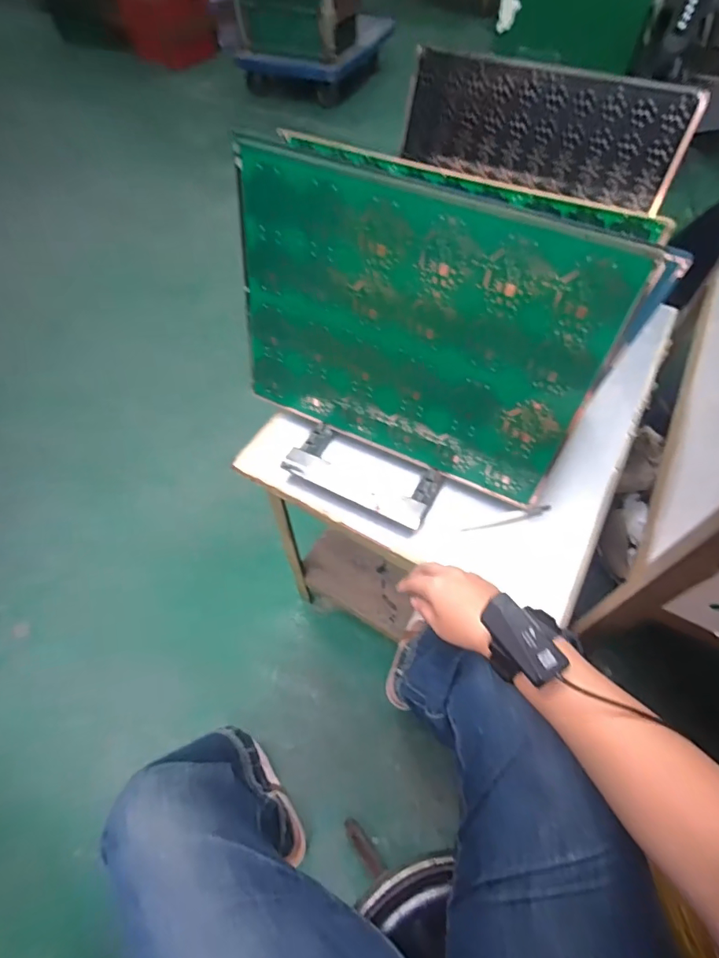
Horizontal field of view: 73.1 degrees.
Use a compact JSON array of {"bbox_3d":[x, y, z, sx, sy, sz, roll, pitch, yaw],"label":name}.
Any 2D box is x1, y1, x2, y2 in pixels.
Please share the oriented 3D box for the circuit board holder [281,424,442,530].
[{"bbox_3d":[0.005,-0.004,0.650,0.195,0.031,0.093,23,60,14],"label":"circuit board holder"}]

